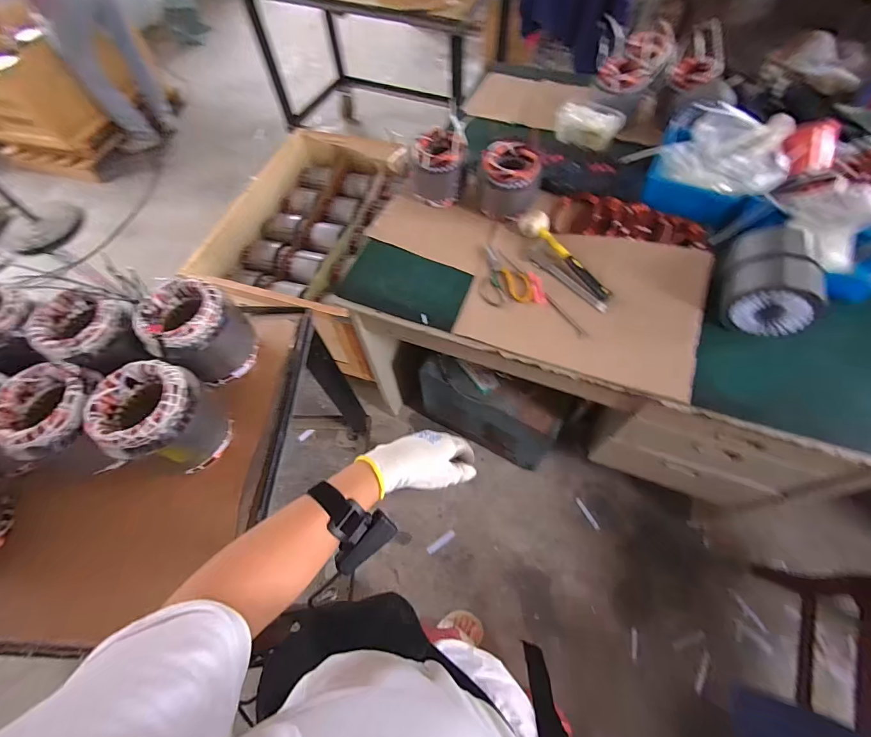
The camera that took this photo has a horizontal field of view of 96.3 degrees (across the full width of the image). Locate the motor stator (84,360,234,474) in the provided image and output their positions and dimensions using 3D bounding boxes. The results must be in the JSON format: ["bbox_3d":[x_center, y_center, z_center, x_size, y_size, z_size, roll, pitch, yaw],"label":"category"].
[{"bbox_3d":[-0.429,0.082,0.624,0.131,0.157,0.145,23,65,15],"label":"motor stator"}]

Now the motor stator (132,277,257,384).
[{"bbox_3d":[-0.420,-0.070,0.708,0.133,0.148,0.159,28,66,17],"label":"motor stator"}]

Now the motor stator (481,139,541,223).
[{"bbox_3d":[0.184,-0.467,0.979,0.142,0.128,0.134,9,62,8],"label":"motor stator"}]

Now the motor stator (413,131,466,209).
[{"bbox_3d":[0.008,-0.515,1.005,0.131,0.162,0.131,-4,61,1],"label":"motor stator"}]

